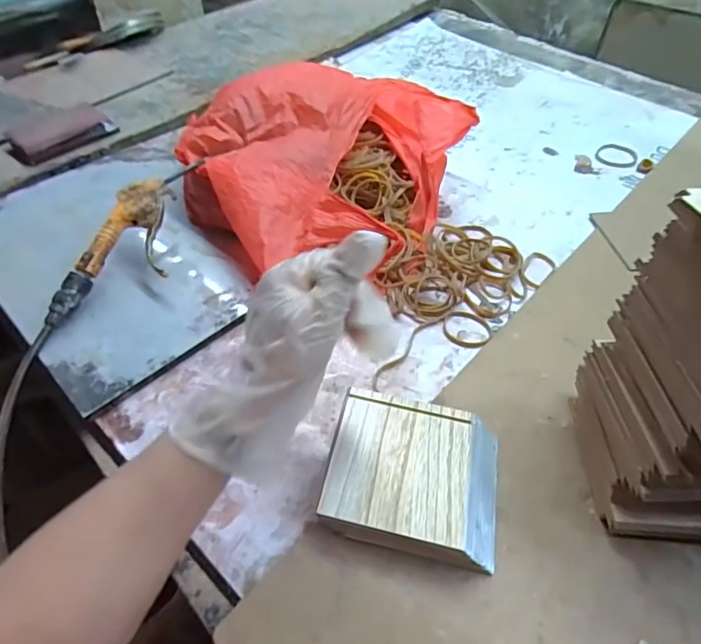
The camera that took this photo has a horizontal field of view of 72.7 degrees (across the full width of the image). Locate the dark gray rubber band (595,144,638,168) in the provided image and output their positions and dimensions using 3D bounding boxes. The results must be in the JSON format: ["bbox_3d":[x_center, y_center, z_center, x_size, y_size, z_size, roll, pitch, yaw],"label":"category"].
[{"bbox_3d":[0.402,-0.251,0.721,0.057,0.004,0.067,19,51,15],"label":"dark gray rubber band"}]

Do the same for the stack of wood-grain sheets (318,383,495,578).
[{"bbox_3d":[0.050,0.118,0.372,0.129,0.032,0.109,10,50,8],"label":"stack of wood-grain sheets"}]

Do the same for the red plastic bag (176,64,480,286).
[{"bbox_3d":[-0.035,-0.202,0.593,0.305,0.123,0.338,24,53,19],"label":"red plastic bag"}]

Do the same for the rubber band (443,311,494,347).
[{"bbox_3d":[0.121,0.008,0.496,0.046,0.004,0.051,-9,50,-8],"label":"rubber band"}]

